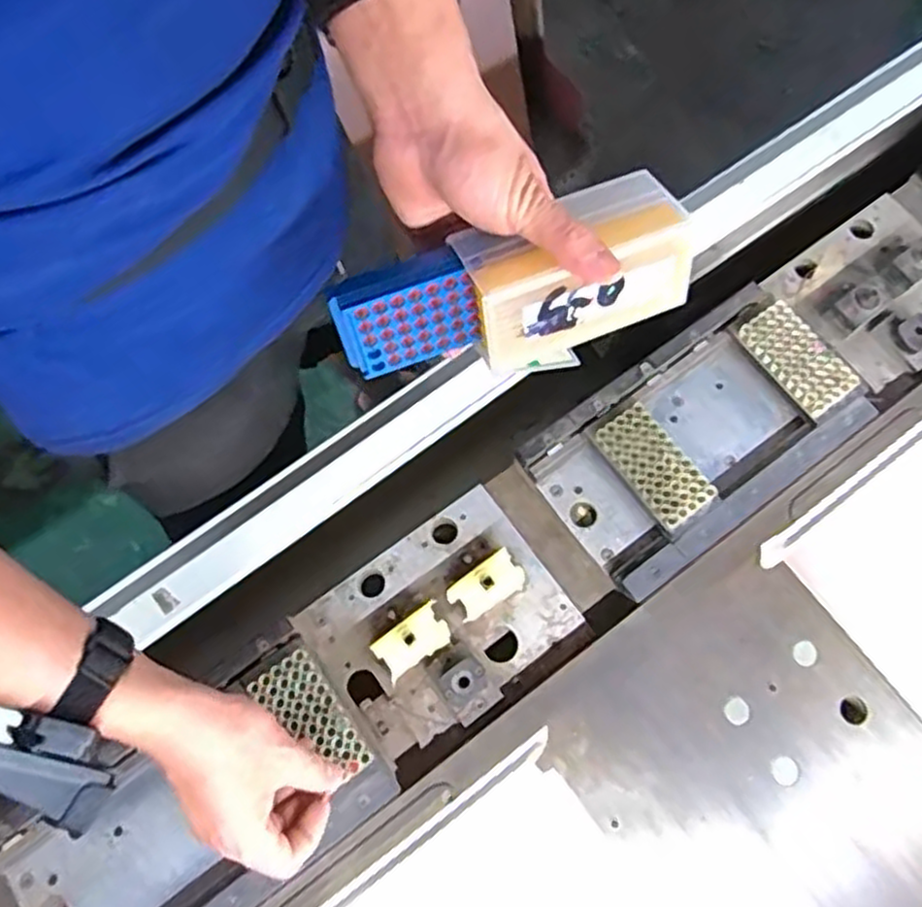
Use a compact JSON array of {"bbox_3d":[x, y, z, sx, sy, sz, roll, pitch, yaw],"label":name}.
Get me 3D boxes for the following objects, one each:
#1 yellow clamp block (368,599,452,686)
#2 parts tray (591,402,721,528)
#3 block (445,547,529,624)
[{"bbox_3d":[-0.038,0.149,0.586,0.059,0.031,0.034,-36,76,-10],"label":"yellow clamp block"},{"bbox_3d":[0.160,0.010,0.613,0.050,0.021,0.100,-36,76,-10],"label":"parts tray"},{"bbox_3d":[0.021,0.109,0.599,0.060,0.033,0.035,-35,76,-10],"label":"block"}]

